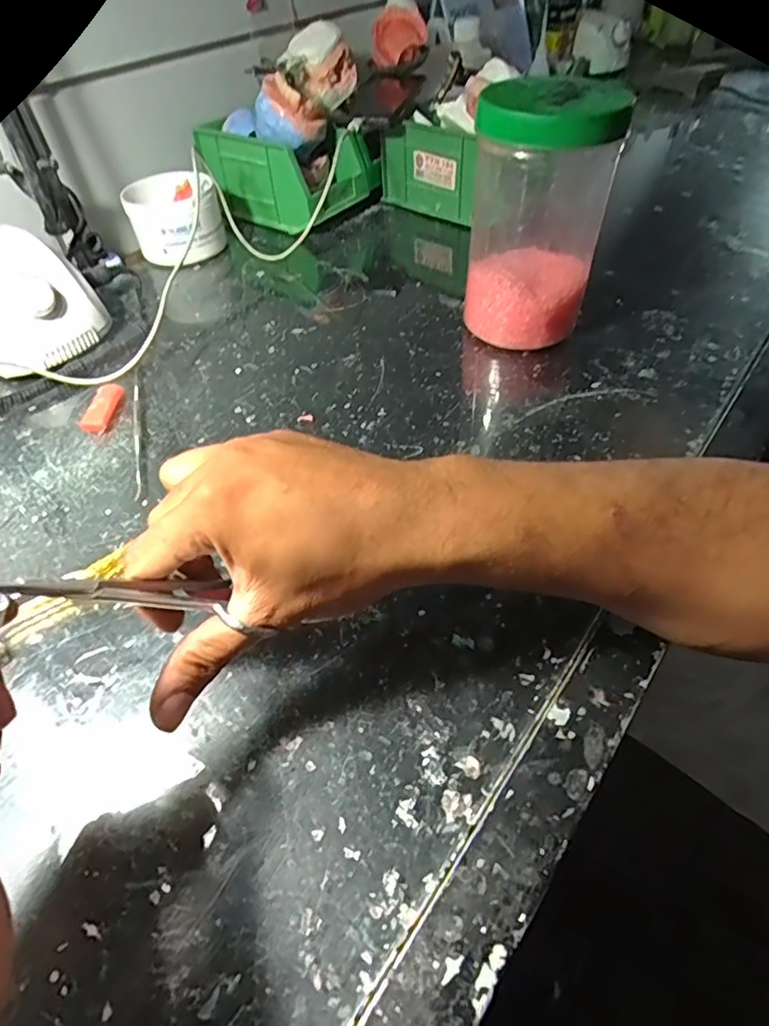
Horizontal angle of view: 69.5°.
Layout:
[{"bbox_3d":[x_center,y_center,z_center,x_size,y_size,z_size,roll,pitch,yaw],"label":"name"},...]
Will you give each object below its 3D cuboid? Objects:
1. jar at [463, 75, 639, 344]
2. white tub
[{"bbox_3d":[0.113,-0.215,0.412,0.092,0.165,0.101,11,50,12],"label":"jar"},{"bbox_3d":[-0.215,-0.301,0.574,0.091,0.066,0.093,-16,50,-10],"label":"white tub"}]

